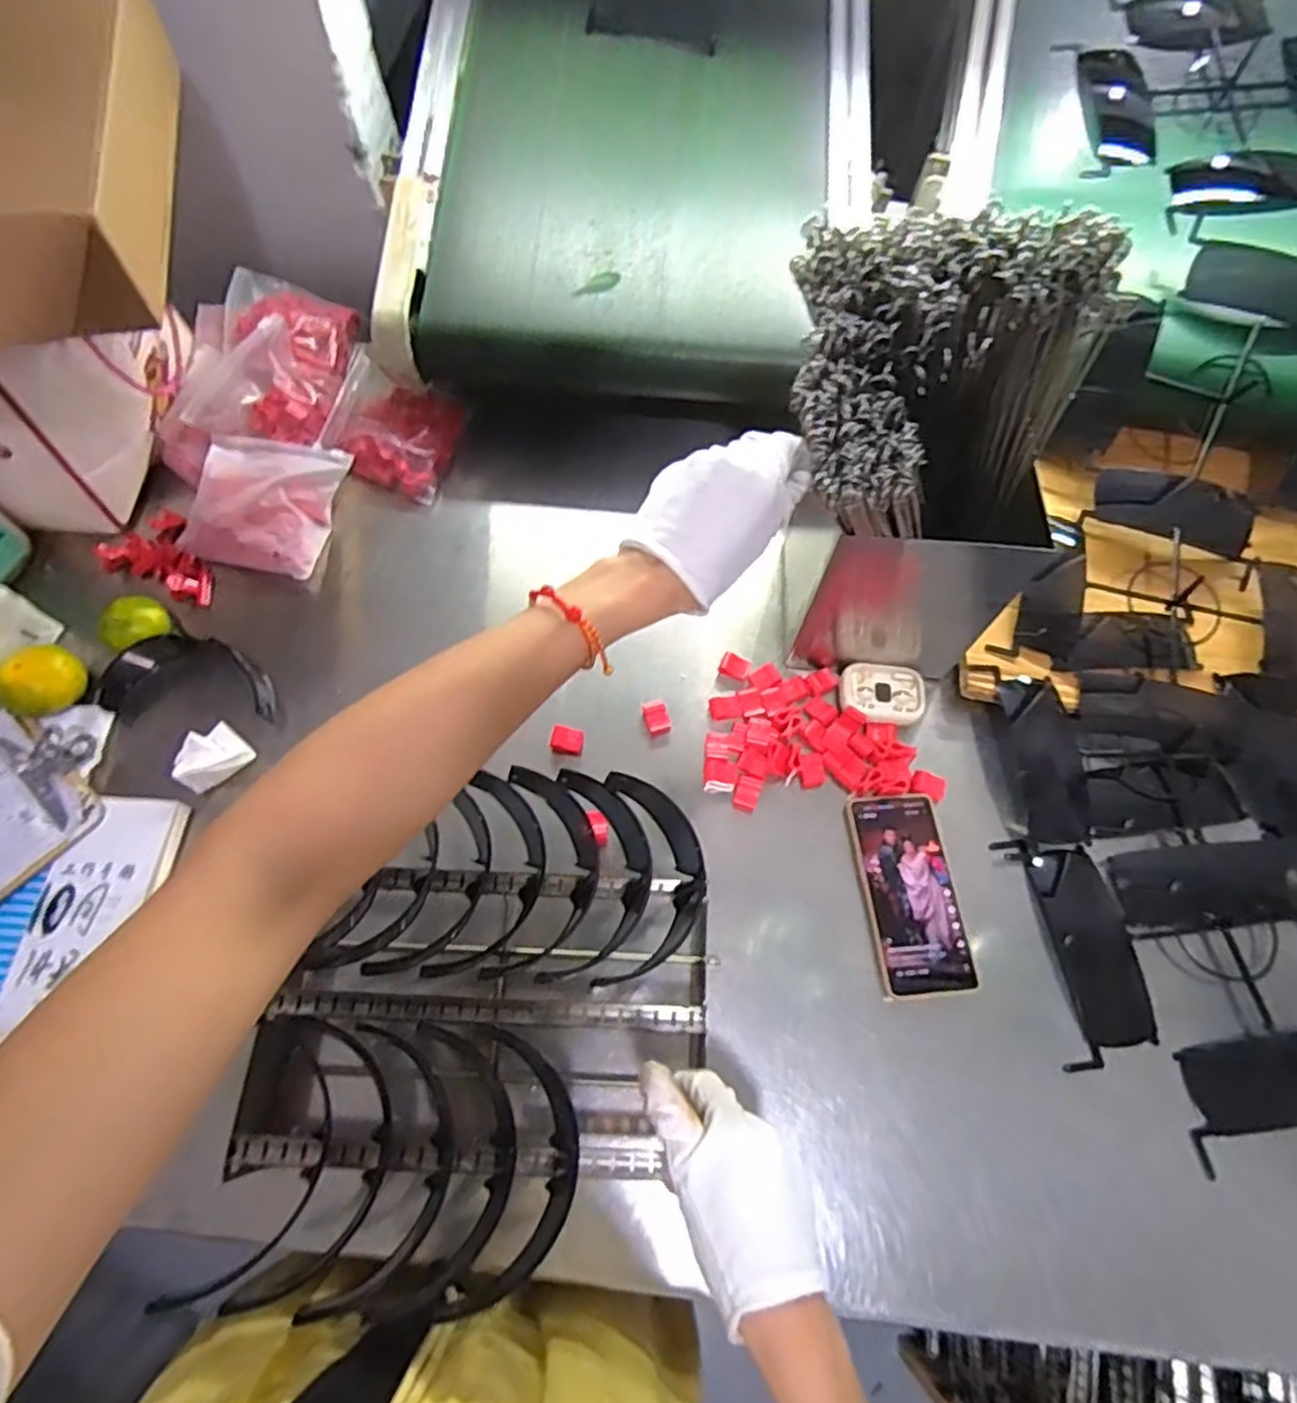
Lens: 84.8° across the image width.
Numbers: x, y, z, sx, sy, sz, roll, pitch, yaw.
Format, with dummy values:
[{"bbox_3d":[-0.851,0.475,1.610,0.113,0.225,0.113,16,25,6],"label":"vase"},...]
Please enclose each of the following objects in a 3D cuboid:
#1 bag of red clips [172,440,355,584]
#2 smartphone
[{"bbox_3d":[-0.382,-0.197,0.702,0.133,0.041,0.138,14,66,4],"label":"bag of red clips"},{"bbox_3d":[0.215,0.154,0.581,0.073,0.009,0.161,-2,66,-3],"label":"smartphone"}]

